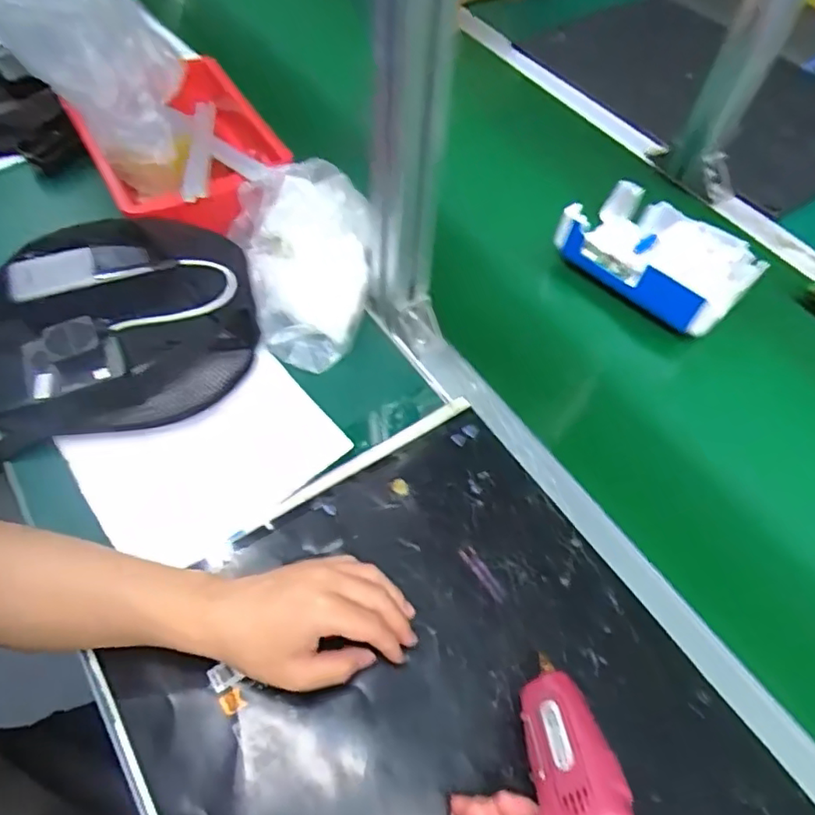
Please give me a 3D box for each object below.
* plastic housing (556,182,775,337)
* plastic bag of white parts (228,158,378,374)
[{"bbox_3d":[0.273,-0.168,0.655,0.185,0.067,0.143,40,63,22],"label":"plastic housing"},{"bbox_3d":[-0.092,-0.144,0.597,0.134,0.088,0.185,-17,58,-14],"label":"plastic bag of white parts"}]

